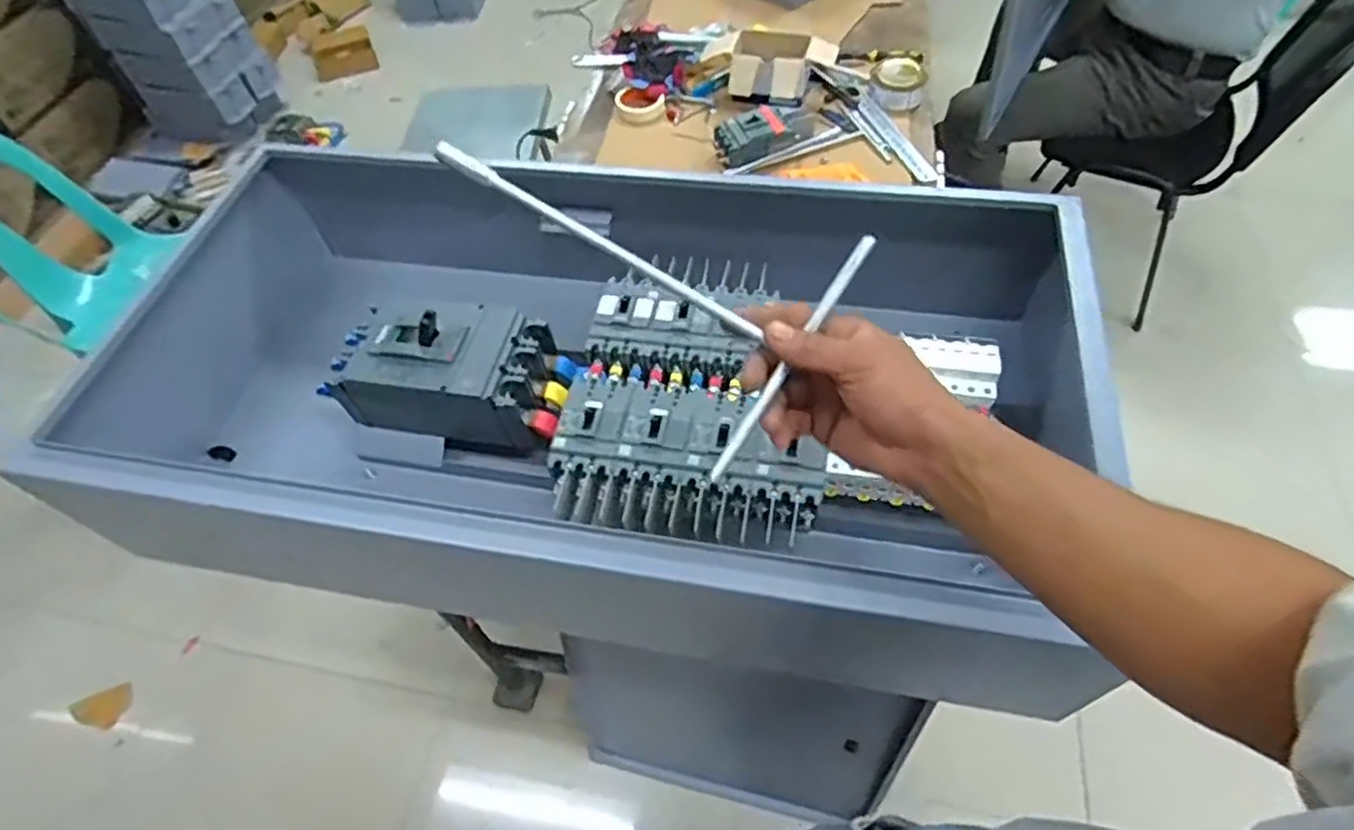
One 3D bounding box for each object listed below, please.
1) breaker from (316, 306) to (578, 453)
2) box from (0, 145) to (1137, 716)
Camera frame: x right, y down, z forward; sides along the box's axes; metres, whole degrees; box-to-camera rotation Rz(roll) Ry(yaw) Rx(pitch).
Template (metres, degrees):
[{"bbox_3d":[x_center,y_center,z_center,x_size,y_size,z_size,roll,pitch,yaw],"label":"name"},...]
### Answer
[{"bbox_3d":[-0.295,-0.055,0.922,0.277,0.122,0.163,5,55,8],"label":"breaker"},{"bbox_3d":[-0.088,-0.052,0.908,1.181,0.275,0.610,7,56,9],"label":"box"}]

